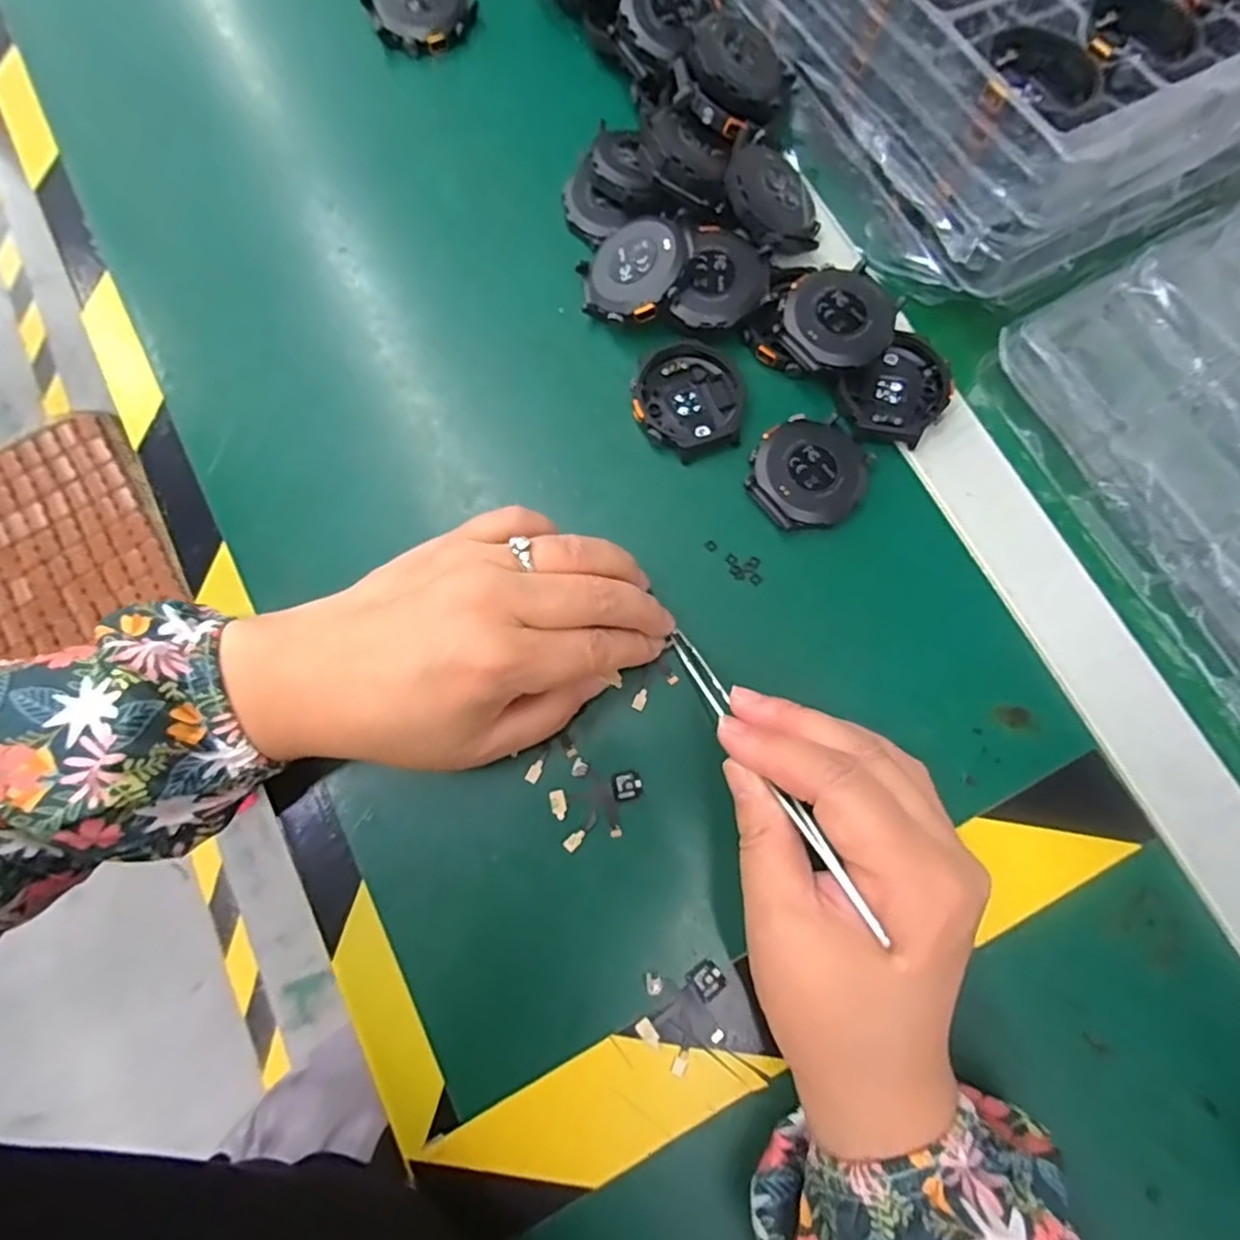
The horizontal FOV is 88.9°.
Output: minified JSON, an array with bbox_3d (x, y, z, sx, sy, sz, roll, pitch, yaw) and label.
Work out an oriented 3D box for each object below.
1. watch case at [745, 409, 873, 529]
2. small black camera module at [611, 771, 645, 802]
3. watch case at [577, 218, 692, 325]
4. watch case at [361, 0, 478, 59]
[{"bbox_3d":[0.082,-0.065,0.277,0.052,0.010,0.049,-35,79,-9],"label":"watch case"},{"bbox_3d":[0.003,0.065,0.247,0.012,0.004,0.011,-15,77,-5],"label":"small black camera module"},{"bbox_3d":[0.008,-0.159,0.290,0.052,0.014,0.047,-24,75,18],"label":"watch case"},{"bbox_3d":[-0.105,-0.324,0.334,0.053,0.011,0.054,-23,77,-6],"label":"watch case"}]

